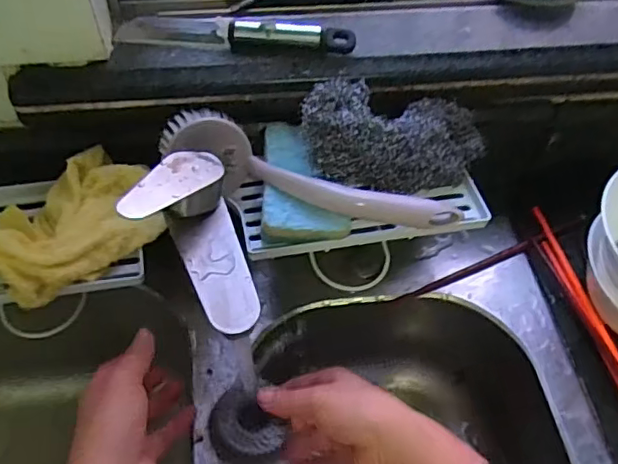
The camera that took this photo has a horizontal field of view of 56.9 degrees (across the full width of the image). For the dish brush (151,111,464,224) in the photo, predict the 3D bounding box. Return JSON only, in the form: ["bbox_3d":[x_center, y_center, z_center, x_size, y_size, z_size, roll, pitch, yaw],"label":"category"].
[{"bbox_3d":[-0.001,-0.043,0.461,0.244,0.051,0.045,17,54,9],"label":"dish brush"}]

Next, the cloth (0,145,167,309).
[{"bbox_3d":[-0.187,-0.013,0.444,0.134,0.039,0.097,-34,62,-25],"label":"cloth"}]

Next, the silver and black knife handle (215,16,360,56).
[{"bbox_3d":[-0.019,-0.161,0.471,0.113,0.018,0.026,4,54,-1],"label":"silver and black knife handle"}]

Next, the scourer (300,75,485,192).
[{"bbox_3d":[0.069,-0.076,0.477,0.160,0.057,0.073,3,52,-20],"label":"scourer"}]

